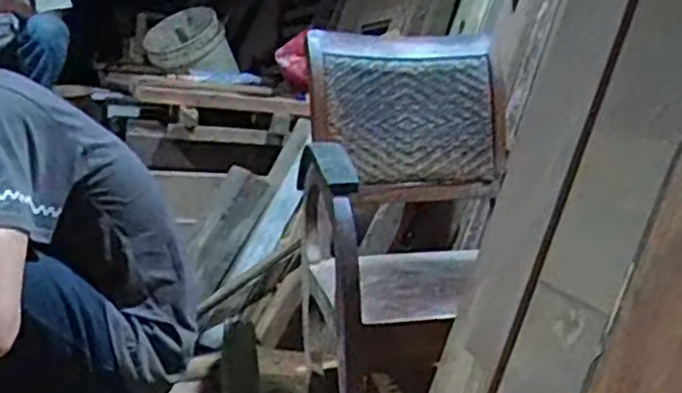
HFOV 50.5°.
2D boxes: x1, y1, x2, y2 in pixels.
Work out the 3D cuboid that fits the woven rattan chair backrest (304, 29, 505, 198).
[{"bbox_3d":[0.152,-0.188,1.678,0.462,0.376,0.094,0,-5,-18],"label":"woven rattan chair backrest"}]

